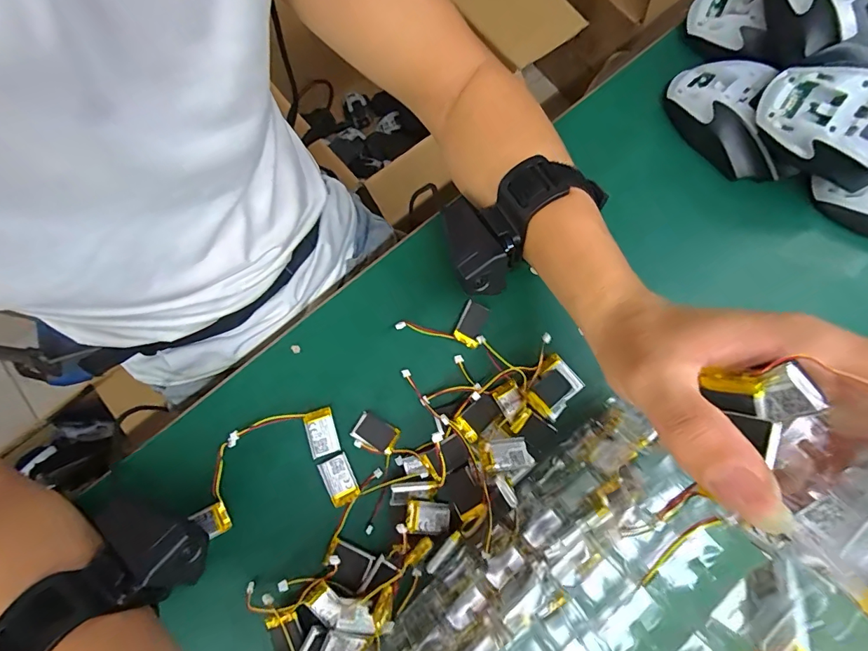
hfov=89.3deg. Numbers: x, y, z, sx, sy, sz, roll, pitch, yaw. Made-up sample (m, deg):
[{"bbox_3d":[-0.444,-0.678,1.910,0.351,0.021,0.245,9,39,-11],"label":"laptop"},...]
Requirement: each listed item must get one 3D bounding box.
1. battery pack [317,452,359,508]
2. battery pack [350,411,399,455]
[{"bbox_3d":[-0.066,0.108,0.307,0.020,0.004,0.032,-25,79,-4],"label":"battery pack"},{"bbox_3d":[-0.042,0.077,0.314,0.031,0.004,0.020,26,80,6],"label":"battery pack"}]

